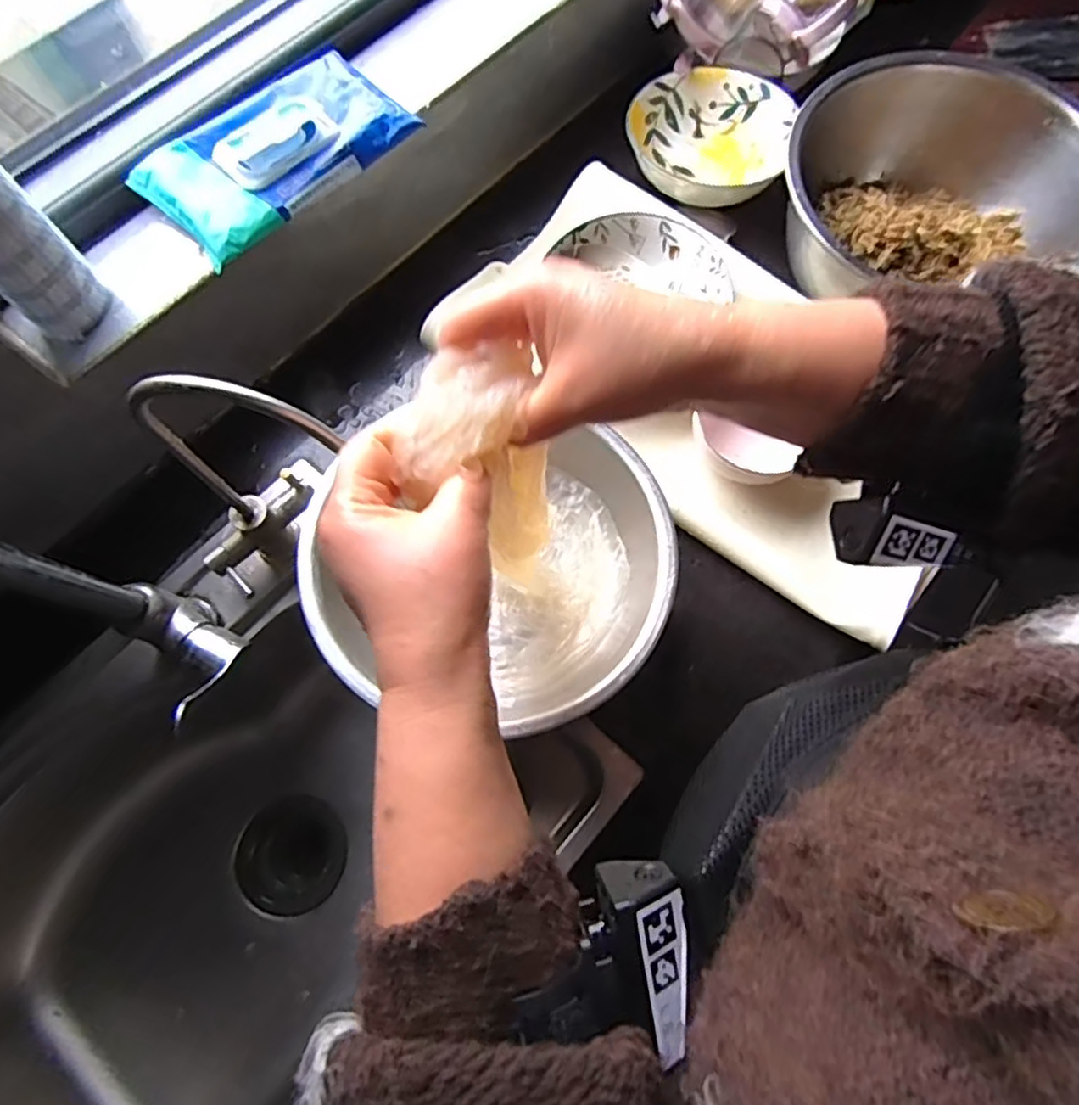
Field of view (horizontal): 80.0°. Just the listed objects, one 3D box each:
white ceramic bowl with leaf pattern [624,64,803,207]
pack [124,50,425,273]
[{"bbox_3d":[0.177,-0.439,0.697,0.160,0.064,0.164,0,71,0],"label":"white ceramic bowl with leaf pattern"},{"bbox_3d":[-0.221,-0.342,0.541,0.210,0.028,0.113,-42,76,-14],"label":"pack"}]

